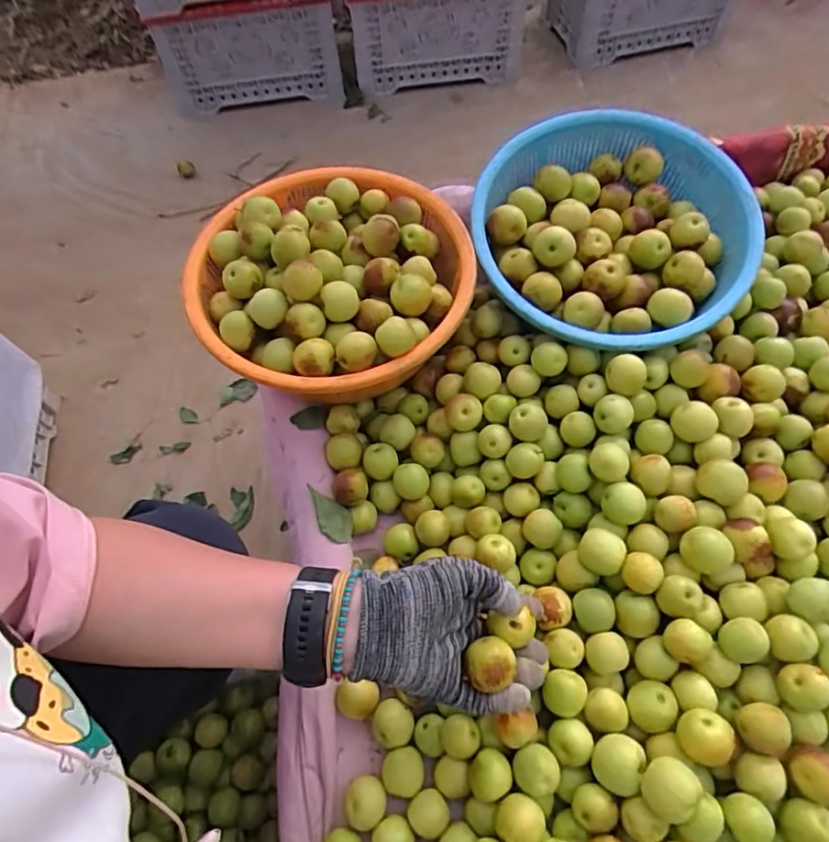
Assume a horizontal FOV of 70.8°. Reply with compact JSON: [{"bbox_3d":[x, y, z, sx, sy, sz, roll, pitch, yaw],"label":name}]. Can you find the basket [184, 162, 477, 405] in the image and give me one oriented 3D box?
[{"bbox_3d":[-0.078,-0.134,0.556,0.252,0.093,0.258,-9,61,-3],"label":"basket"}]

